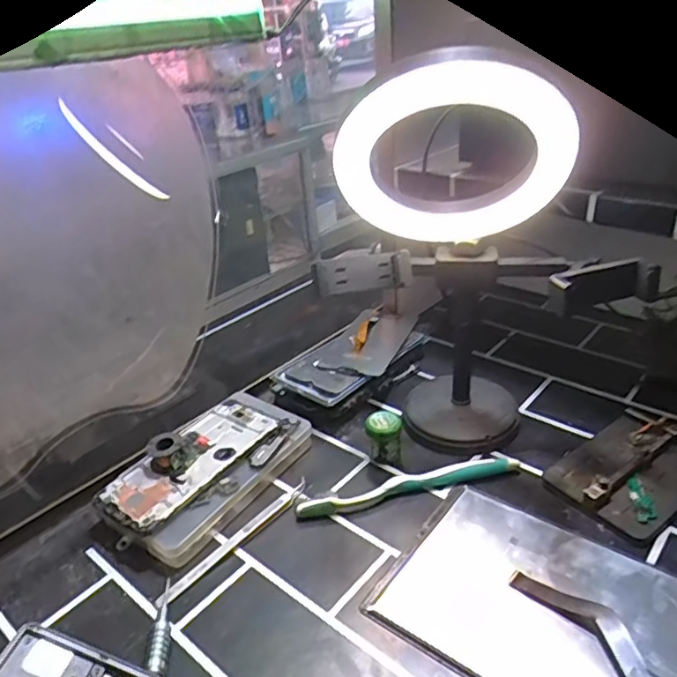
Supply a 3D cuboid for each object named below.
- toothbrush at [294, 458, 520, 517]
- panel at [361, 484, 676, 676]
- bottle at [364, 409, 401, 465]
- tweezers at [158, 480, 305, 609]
[{"bbox_3d":[0.059,0.123,0.487,0.188,0.023,0.018,-9,29,-9],"label":"toothbrush"},{"bbox_3d":[0.150,0.178,0.379,0.231,0.015,0.144,17,35,34],"label":"panel"},{"bbox_3d":[0.040,0.086,0.519,0.029,0.041,0.023,-2,28,4],"label":"bottle"},{"bbox_3d":[-0.077,0.154,0.454,0.013,0.009,0.144,19,36,36],"label":"tweezers"}]

